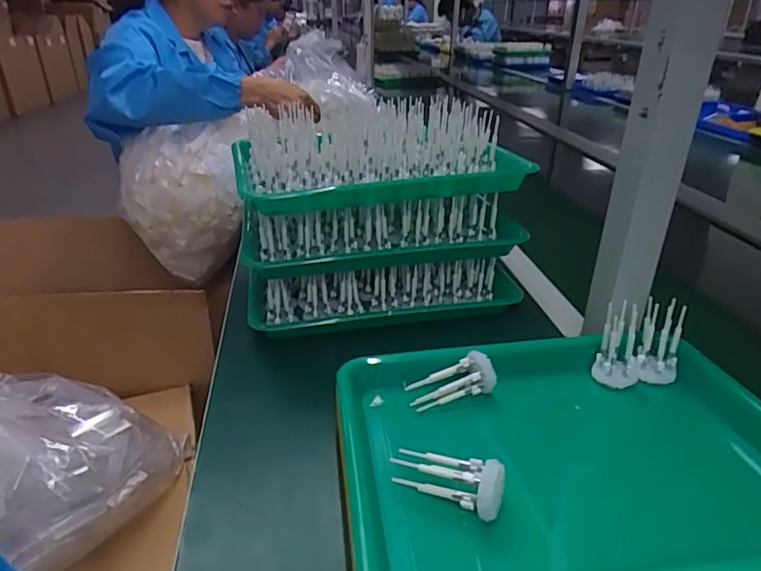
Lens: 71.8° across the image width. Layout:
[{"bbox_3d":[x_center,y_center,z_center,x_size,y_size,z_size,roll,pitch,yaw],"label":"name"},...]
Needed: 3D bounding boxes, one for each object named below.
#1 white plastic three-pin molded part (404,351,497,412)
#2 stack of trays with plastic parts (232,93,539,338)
[{"bbox_3d":[0.062,0.086,0.459,0.076,0.028,0.023,-22,30,-1],"label":"white plastic three-pin molded part"},{"bbox_3d":[-0.011,-0.096,0.666,0.321,0.207,0.228,-7,29,-13],"label":"stack of trays with plastic parts"}]

